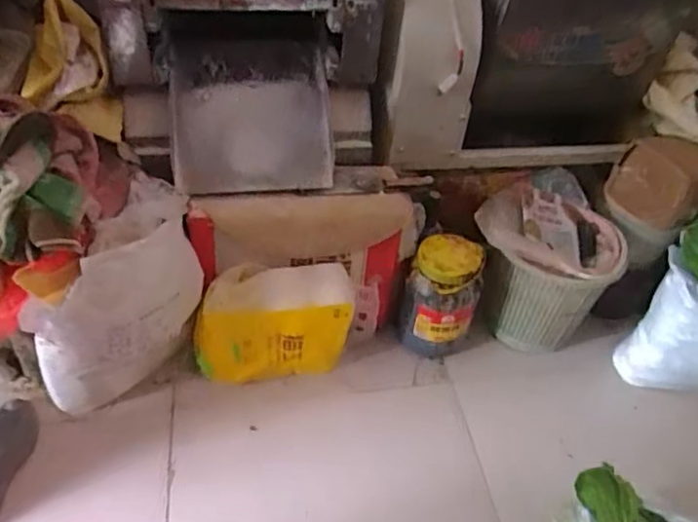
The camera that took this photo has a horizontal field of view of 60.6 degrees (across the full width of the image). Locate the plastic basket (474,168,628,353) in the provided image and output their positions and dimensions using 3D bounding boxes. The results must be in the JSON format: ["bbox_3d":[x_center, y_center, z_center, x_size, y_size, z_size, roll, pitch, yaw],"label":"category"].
[{"bbox_3d":[0.432,0.039,1.392,0.306,0.340,0.239,29,50,22],"label":"plastic basket"}]

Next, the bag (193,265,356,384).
[{"bbox_3d":[-0.161,0.144,1.274,0.316,0.268,0.117,1,45,-4],"label":"bag"}]

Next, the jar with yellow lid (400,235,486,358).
[{"bbox_3d":[0.200,0.082,1.357,0.164,0.269,0.144,10,45,4],"label":"jar with yellow lid"}]

